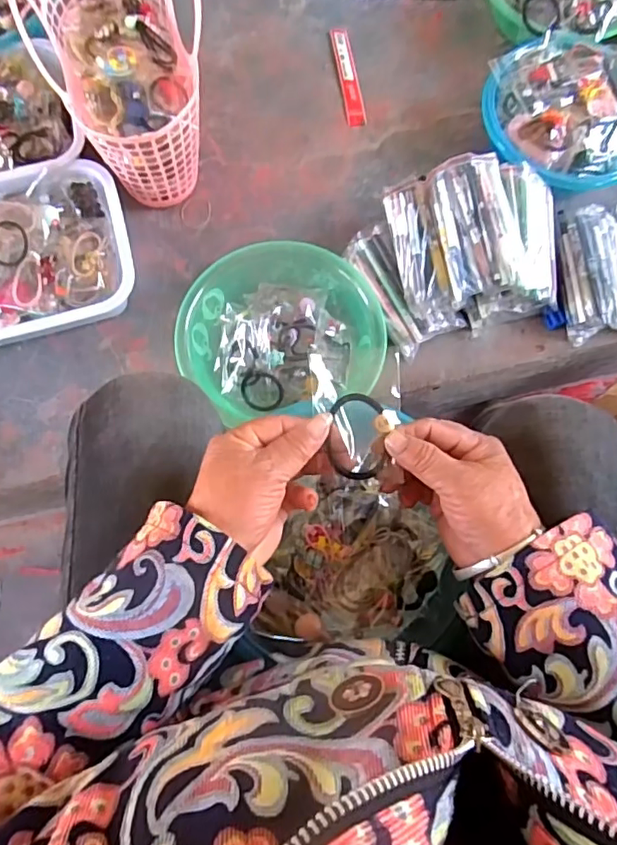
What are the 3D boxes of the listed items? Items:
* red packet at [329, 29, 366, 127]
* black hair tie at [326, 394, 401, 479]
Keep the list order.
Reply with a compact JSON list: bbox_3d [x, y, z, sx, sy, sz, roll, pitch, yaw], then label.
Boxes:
[{"bbox_3d":[0.058,-0.510,0.826,0.028,0.004,0.172,-8,75,-4],"label":"red packet"},{"bbox_3d":[0.032,0.010,0.373,0.044,0.009,0.055,17,101,-10],"label":"black hair tie"}]

